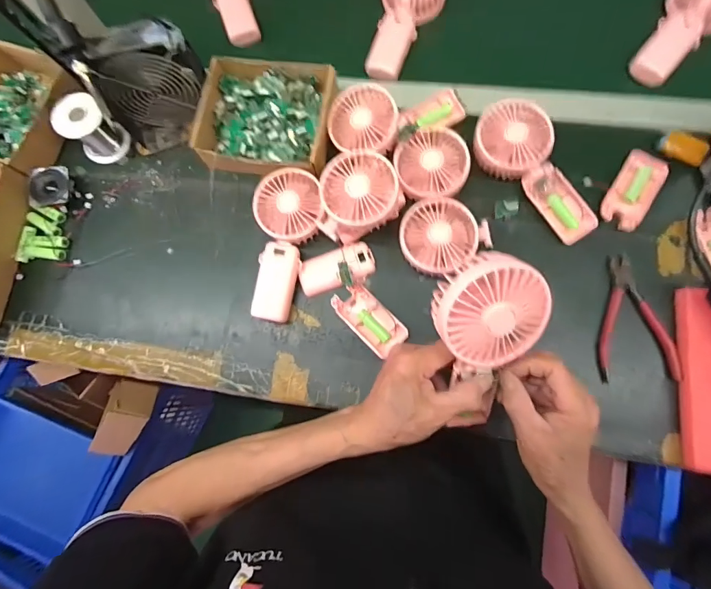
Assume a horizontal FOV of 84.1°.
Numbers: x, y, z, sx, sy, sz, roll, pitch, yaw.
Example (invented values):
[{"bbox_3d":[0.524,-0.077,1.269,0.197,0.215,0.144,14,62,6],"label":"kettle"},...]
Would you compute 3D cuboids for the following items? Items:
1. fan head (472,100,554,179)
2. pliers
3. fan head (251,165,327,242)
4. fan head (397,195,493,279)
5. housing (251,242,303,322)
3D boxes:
[{"bbox_3d":[0.192,-0.189,0.487,0.087,0.030,0.088,0,86,6],"label":"fan head"},{"bbox_3d":[0.314,0.026,0.451,0.080,0.010,0.143,-7,78,4],"label":"pliers"},{"bbox_3d":[-0.083,-0.111,0.492,0.084,0.035,0.090,-1,78,5],"label":"fan head"},{"bbox_3d":[0.102,-0.072,0.480,0.098,0.049,0.092,-1,78,5],"label":"fan head"},{"bbox_3d":[-0.097,-0.016,0.490,0.047,0.023,0.096,10,79,7],"label":"housing"}]

